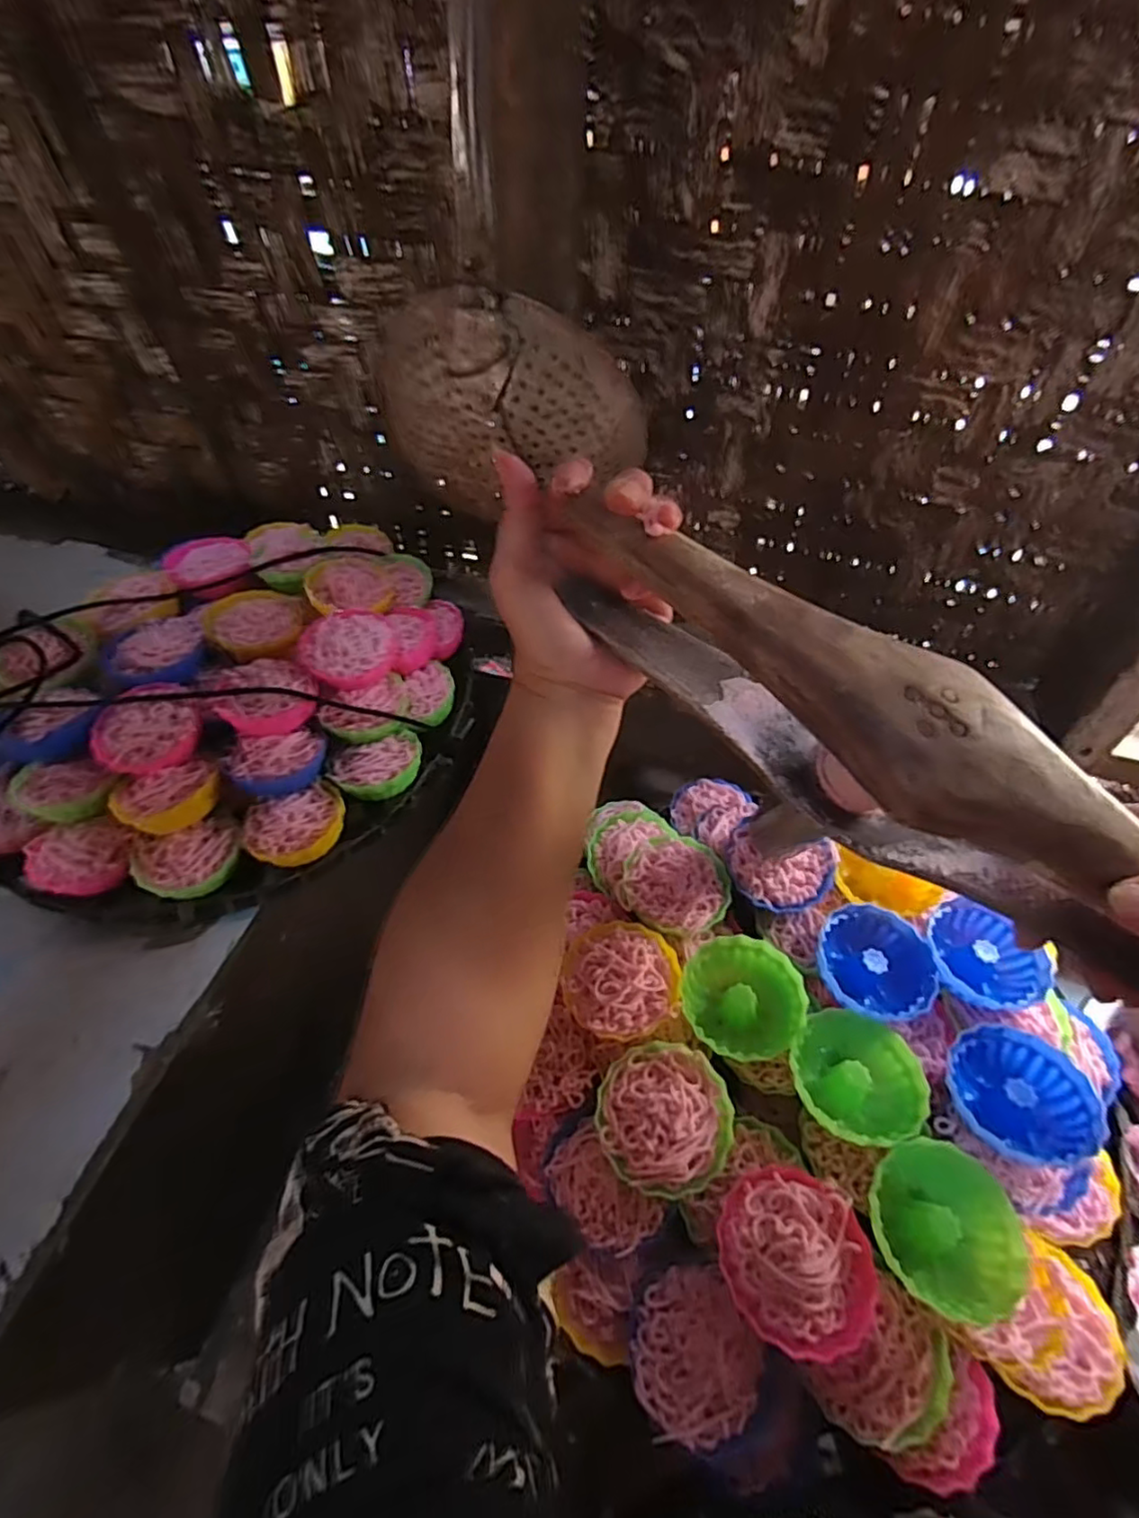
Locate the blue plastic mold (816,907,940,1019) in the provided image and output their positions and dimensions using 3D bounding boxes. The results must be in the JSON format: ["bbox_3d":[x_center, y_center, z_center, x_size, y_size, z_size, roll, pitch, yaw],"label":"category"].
[{"bbox_3d":[0.163,0.111,0.345,0.060,0.020,0.059,0,52,0],"label":"blue plastic mold"}]

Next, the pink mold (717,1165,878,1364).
[{"bbox_3d":[0.093,0.207,0.265,0.059,0.030,0.061,0,52,0],"label":"pink mold"}]

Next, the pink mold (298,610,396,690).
[{"bbox_3d":[-0.148,-0.070,0.430,0.059,0.037,0.051,-22,55,-17],"label":"pink mold"}]

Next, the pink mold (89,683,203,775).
[{"bbox_3d":[-0.256,-0.018,0.386,0.054,0.020,0.056,0,52,0],"label":"pink mold"}]

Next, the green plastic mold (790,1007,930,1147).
[{"bbox_3d":[0.139,0.155,0.310,0.058,0.023,0.059,0,52,0],"label":"green plastic mold"}]

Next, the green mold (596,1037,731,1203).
[{"bbox_3d":[0.044,0.167,0.296,0.059,0.031,0.060,0,52,0],"label":"green mold"}]

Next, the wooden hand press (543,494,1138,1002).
[{"bbox_3d":[0.120,0.007,0.256,0.302,0.097,0.049,38,60,12],"label":"wooden hand press"}]

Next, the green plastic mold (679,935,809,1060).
[{"bbox_3d":[0.089,0.125,0.332,0.061,0.021,0.059,0,52,0],"label":"green plastic mold"}]

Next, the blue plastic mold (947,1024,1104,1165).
[{"bbox_3d":[0.216,0.162,0.309,0.061,0.029,0.059,0,52,0],"label":"blue plastic mold"}]

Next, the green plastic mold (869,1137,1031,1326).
[{"bbox_3d":[0.161,0.201,0.273,0.062,0.023,0.061,0,52,0],"label":"green plastic mold"}]

